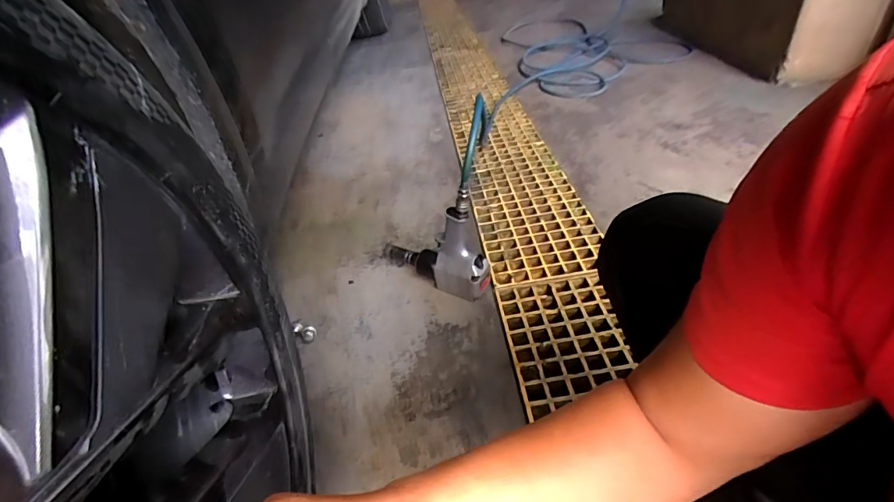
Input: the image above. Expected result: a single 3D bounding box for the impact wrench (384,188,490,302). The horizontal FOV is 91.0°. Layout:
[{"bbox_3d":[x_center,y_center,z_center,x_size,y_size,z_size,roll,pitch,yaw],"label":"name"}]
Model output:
[{"bbox_3d":[-0.040,-0.027,0.916,0.264,0.233,0.070,12,43,26],"label":"impact wrench"}]

